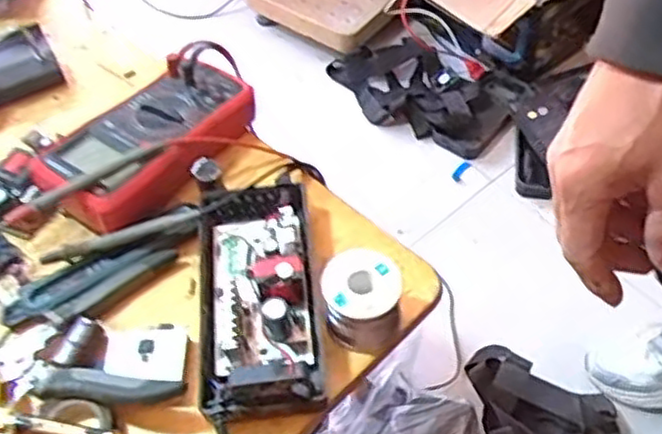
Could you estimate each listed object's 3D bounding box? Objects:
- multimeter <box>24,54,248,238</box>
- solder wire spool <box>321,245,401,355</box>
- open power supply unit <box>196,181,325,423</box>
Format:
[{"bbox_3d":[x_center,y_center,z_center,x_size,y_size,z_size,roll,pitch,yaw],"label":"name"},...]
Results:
[{"bbox_3d":[-0.146,-0.067,0.582,0.098,0.042,0.187,35,62,26],"label":"multimeter"},{"bbox_3d":[0.021,0.059,0.489,0.050,0.054,0.056,2,53,5],"label":"solder wire spool"},{"bbox_3d":[-0.055,0.049,0.499,0.086,0.051,0.183,-8,53,-2],"label":"open power supply unit"}]

